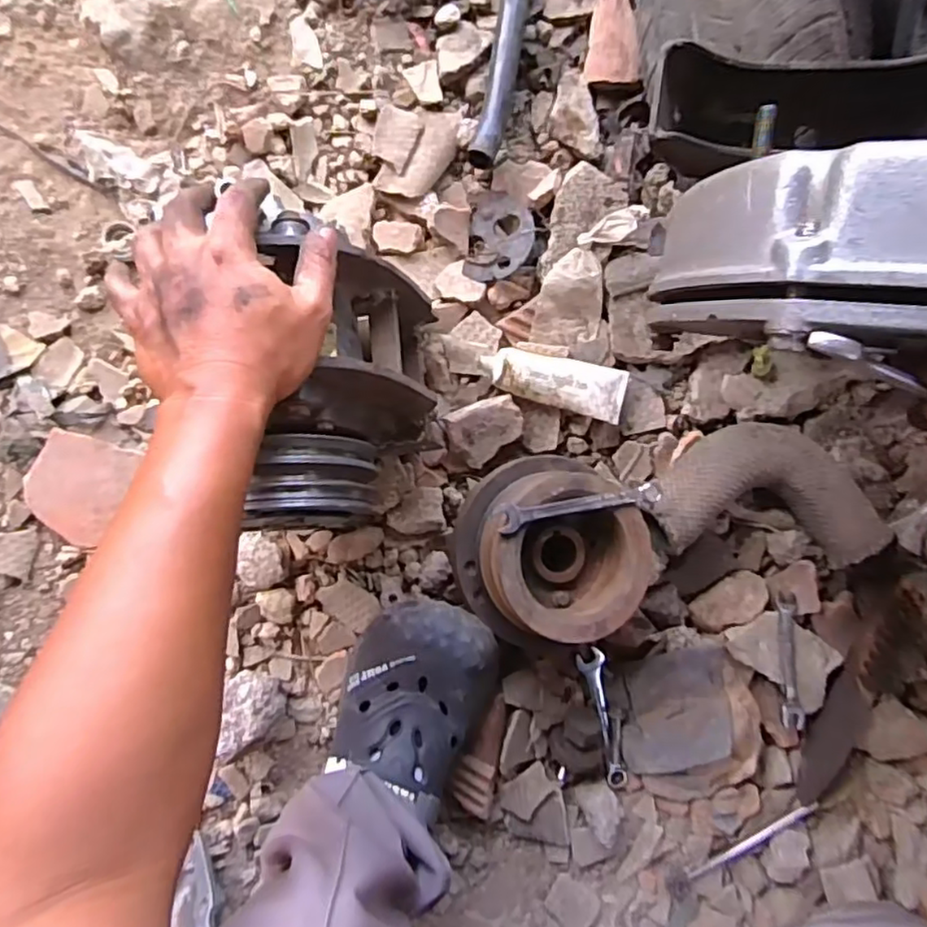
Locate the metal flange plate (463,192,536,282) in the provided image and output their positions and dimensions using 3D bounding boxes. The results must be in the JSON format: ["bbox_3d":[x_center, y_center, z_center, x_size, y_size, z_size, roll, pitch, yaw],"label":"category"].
[{"bbox_3d":[0.032,-0.193,0.550,0.056,0.007,0.074,6,91,14],"label":"metal flange plate"}]

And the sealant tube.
[{"bbox_3d":[0.078,-0.070,0.555,0.126,0.023,0.042,12,91,-8],"label":"sealant tube"}]

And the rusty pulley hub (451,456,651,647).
[{"bbox_3d":[0.068,0.069,0.523,0.139,0.087,0.141,0,91,-7],"label":"rusty pulley hub"}]

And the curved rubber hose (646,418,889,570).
[{"bbox_3d":[0.255,0.024,0.557,0.206,0.066,0.112,7,90,-7],"label":"curved rubber hose"}]

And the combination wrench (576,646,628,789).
[{"bbox_3d":[0.131,0.237,0.592,0.024,0.009,0.145,-16,103,1],"label":"combination wrench"}]

